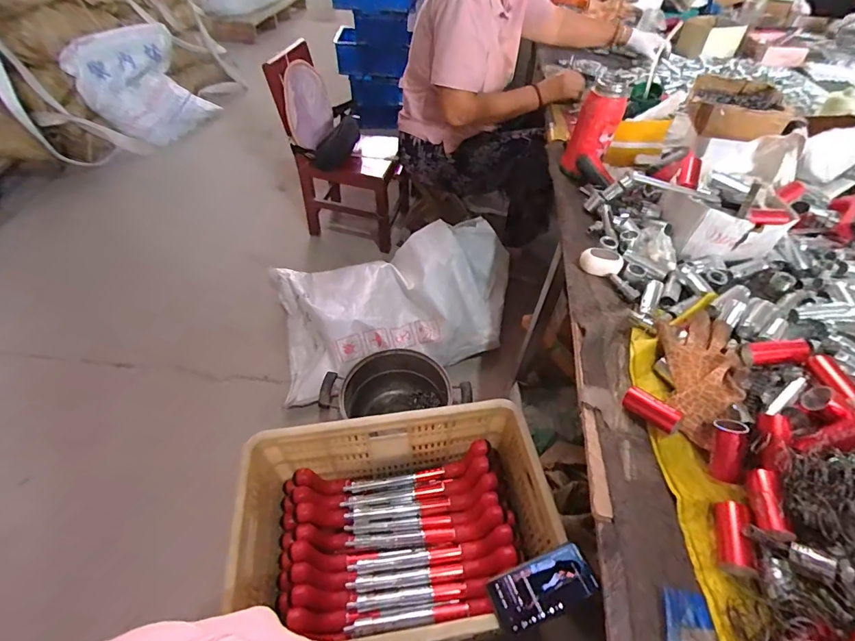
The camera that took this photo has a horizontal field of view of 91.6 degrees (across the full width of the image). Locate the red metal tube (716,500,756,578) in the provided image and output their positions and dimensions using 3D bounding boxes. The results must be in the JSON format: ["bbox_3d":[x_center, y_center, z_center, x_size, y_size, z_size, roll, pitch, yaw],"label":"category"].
[{"bbox_3d":[0.303,0.214,0.409,0.023,0.024,0.068,15,50,14],"label":"red metal tube"}]

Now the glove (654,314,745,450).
[{"bbox_3d":[0.339,0.060,0.525,0.086,0.048,0.190,16,50,14],"label":"glove"}]

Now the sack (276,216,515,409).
[{"bbox_3d":[-0.073,-0.061,1.292,0.752,0.236,0.442,-13,50,-11],"label":"sack"}]

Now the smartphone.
[{"bbox_3d":[0.171,0.396,0.620,0.155,0.017,0.072,-17,50,-14],"label":"smartphone"}]

